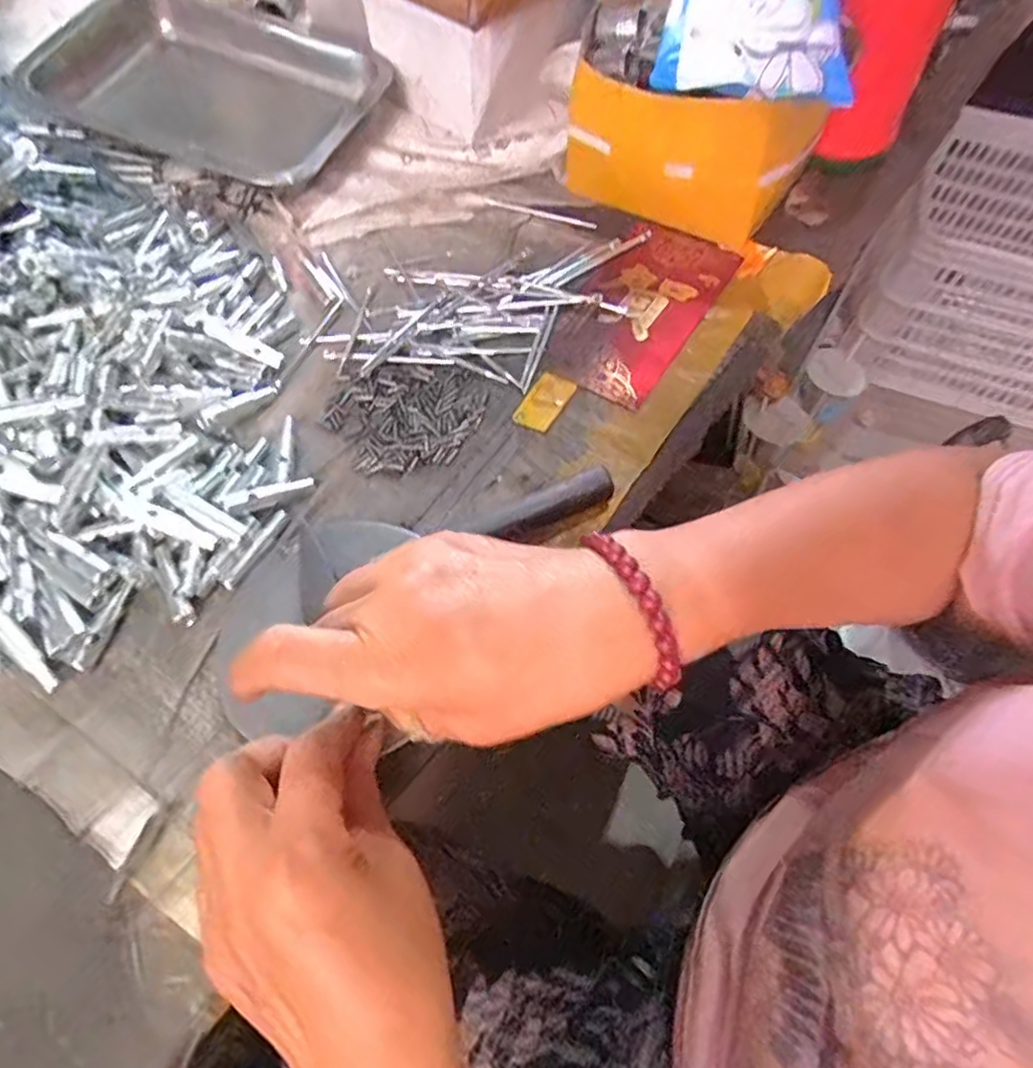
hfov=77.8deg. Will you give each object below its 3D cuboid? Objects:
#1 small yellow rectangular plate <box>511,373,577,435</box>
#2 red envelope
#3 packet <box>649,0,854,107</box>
[{"bbox_3d":[0.018,-0.085,0.403,0.025,0.004,0.045,28,66,15],"label":"small yellow rectangular plate"},{"bbox_3d":[0.085,-0.161,0.441,0.084,0.004,0.164,30,66,16],"label":"red envelope"},{"bbox_3d":[0.147,-0.325,0.396,0.104,0.033,0.155,9,63,5],"label":"packet"}]

